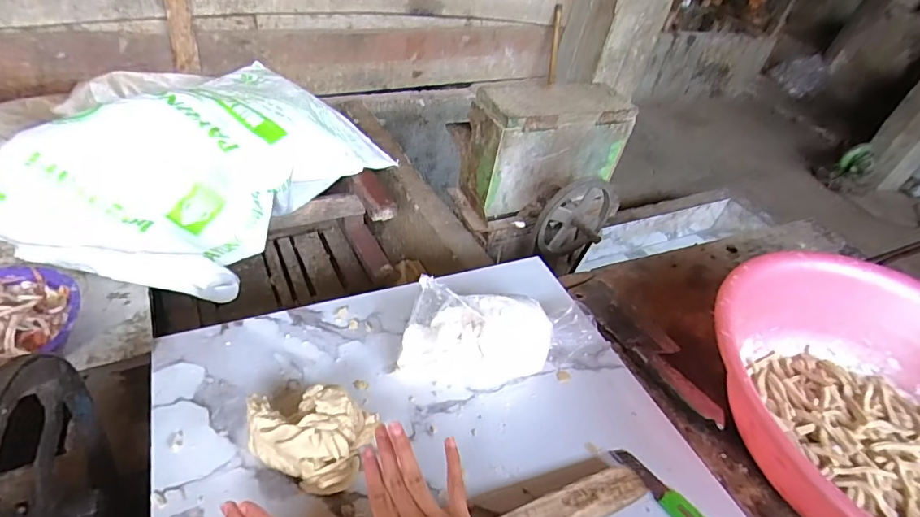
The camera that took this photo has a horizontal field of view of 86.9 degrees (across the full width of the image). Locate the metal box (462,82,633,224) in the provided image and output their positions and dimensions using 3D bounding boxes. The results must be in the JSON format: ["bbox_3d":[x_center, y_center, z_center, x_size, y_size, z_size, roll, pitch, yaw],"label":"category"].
[{"bbox_3d":[0.193,-0.251,1.082,0.347,0.221,0.139,-13,48,-28],"label":"metal box"}]

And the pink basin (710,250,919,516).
[{"bbox_3d":[0.455,0.168,0.501,0.395,0.108,0.386,8,41,-7],"label":"pink basin"}]

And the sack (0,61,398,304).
[{"bbox_3d":[-0.469,-0.183,0.940,0.409,0.185,0.650,23,42,11],"label":"sack"}]

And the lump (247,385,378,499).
[{"bbox_3d":[-0.137,0.155,0.445,0.107,0.056,0.082,21,42,12],"label":"lump"}]

